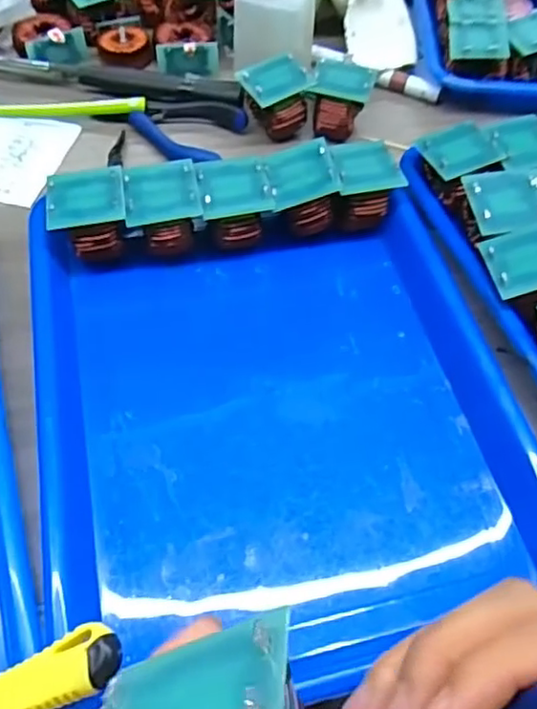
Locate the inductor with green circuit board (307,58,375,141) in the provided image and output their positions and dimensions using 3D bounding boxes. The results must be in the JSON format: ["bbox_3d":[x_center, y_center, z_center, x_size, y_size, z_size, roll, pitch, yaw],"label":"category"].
[{"bbox_3d":[0.056,-0.196,0.491,0.044,0.045,0.034,14,55,8],"label":"inductor with green circuit board"}]

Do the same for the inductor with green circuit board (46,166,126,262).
[{"bbox_3d":[-0.112,-0.081,0.402,0.047,0.049,0.048,-10,55,-8],"label":"inductor with green circuit board"}]

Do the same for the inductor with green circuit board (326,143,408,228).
[{"bbox_3d":[0.063,-0.110,0.423,0.044,0.051,0.035,-16,56,-12],"label":"inductor with green circuit board"}]

